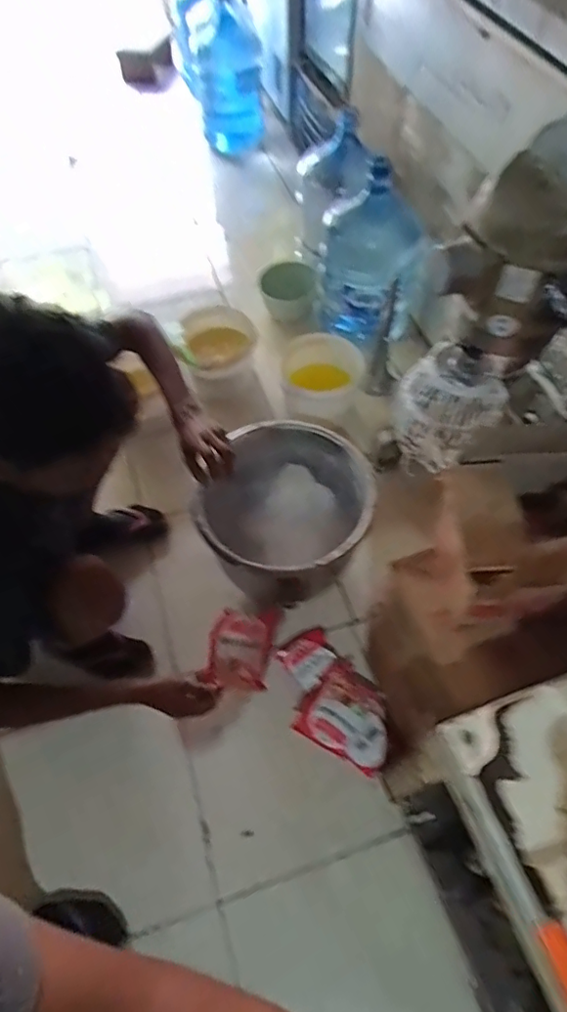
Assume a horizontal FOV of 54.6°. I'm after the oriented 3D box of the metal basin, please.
[{"bbox_3d":[0.004,0.005,1.086,0.319,0.165,0.338,-8,58,-6],"label":"metal basin"}]

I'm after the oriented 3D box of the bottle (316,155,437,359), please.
[{"bbox_3d":[0.227,-0.630,1.527,0.302,0.499,0.290,0,58,0],"label":"bottle"}]

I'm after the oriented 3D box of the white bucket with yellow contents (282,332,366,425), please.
[{"bbox_3d":[0.100,-0.337,1.439,0.196,0.146,0.180,0,58,0],"label":"white bucket with yellow contents"}]

